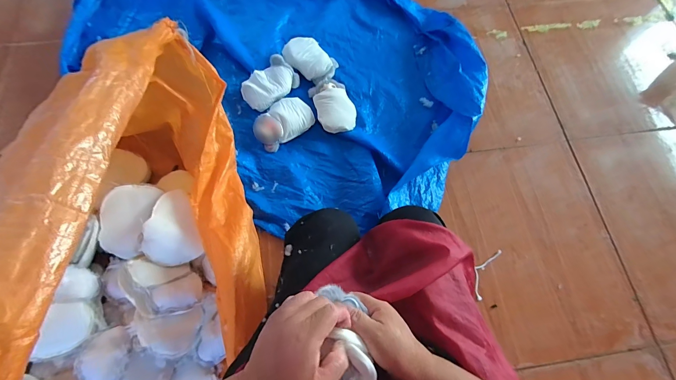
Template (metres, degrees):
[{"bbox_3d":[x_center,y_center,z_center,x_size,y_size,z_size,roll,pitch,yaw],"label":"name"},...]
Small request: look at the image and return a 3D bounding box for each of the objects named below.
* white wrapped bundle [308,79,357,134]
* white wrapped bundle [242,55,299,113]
[{"bbox_3d":[-0.012,-0.266,0.976,0.123,0.054,0.187,-17,73,-5],"label":"white wrapped bundle"},{"bbox_3d":[-0.219,-0.337,0.983,0.109,0.071,0.175,41,74,12],"label":"white wrapped bundle"}]

